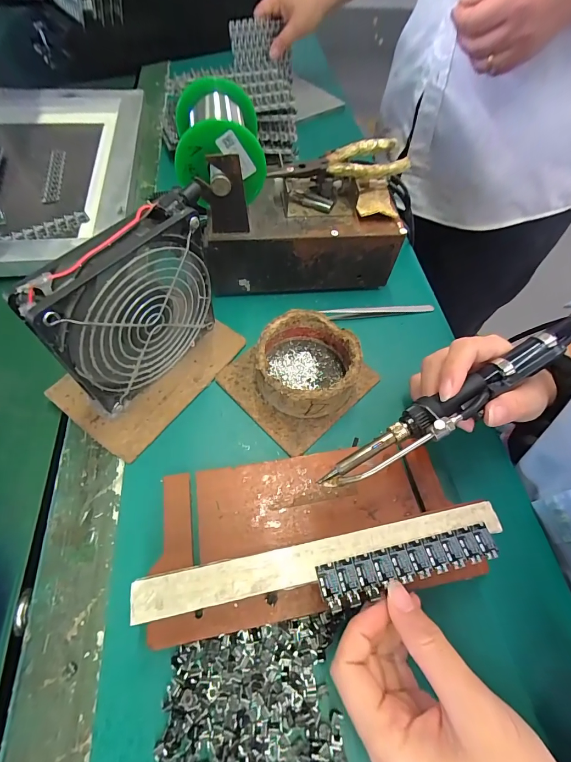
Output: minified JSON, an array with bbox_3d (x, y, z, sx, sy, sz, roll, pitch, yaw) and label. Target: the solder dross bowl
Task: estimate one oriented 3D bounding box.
[{"bbox_3d":[0.017,-0.013,0.289,0.078,0.040,0.083,2,60,-3],"label":"solder dross bowl"}]

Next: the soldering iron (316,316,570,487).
[{"bbox_3d":[0.111,0.012,0.221,0.198,0.020,0.025,-29,65,-8],"label":"soldering iron"}]

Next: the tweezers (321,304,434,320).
[{"bbox_3d":[0.094,-0.070,0.350,0.116,0.013,0.006,-7,61,-8],"label":"tweezers"}]

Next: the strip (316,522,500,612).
[{"bbox_3d":[0.072,0.105,0.201,0.108,0.004,0.022,-10,61,-10],"label":"strip"}]

